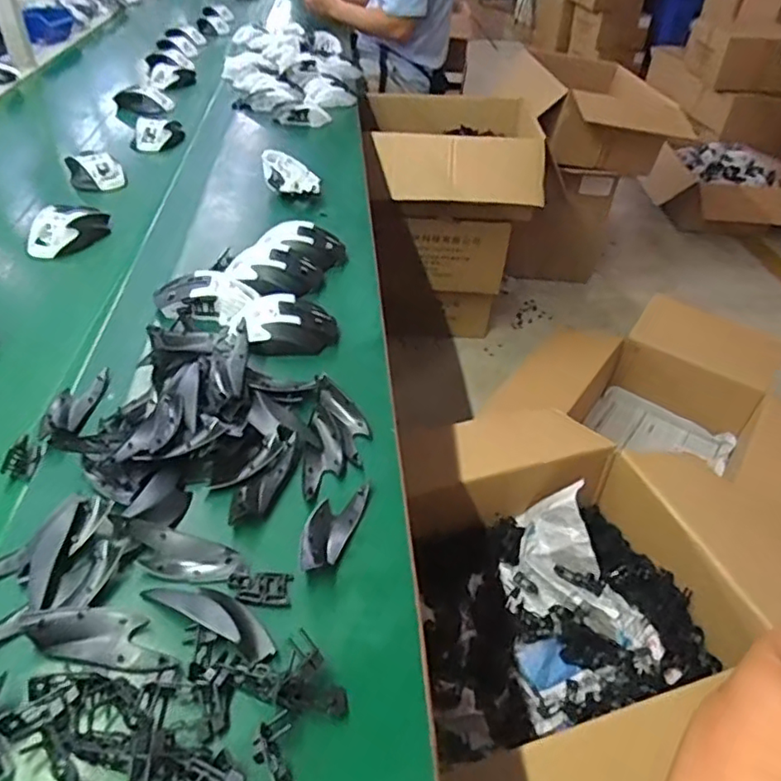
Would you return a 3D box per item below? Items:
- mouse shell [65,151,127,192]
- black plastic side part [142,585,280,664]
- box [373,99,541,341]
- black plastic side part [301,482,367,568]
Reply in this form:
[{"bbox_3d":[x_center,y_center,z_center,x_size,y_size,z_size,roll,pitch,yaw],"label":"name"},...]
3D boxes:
[{"bbox_3d":[-0.438,-0.327,0.910,0.076,0.039,0.062,-14,42,-21],"label":"mouse shell"},{"bbox_3d":[-0.119,0.146,0.410,0.098,0.019,0.031,22,42,21],"label":"black plastic side part"},{"bbox_3d":[0.138,-0.454,1.738,0.445,0.606,0.485,2,39,-2],"label":"box"},{"bbox_3d":[-0.046,0.102,0.479,0.034,0.017,0.091,16,40,14],"label":"black plastic side part"}]

